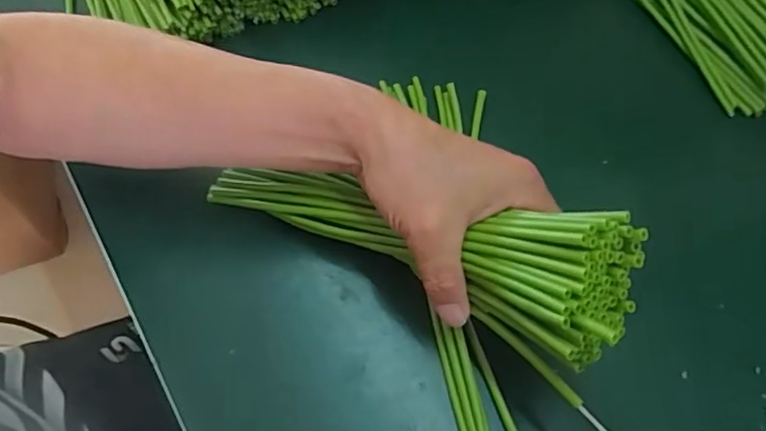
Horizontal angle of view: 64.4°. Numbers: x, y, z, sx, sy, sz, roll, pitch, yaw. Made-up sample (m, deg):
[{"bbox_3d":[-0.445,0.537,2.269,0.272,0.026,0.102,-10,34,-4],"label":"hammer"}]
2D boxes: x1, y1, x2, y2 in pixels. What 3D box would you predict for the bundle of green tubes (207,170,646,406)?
[{"bbox_3d":[0.005,0.014,0.353,0.263,0.063,0.061,15,61,35],"label":"bundle of green tubes"}]

